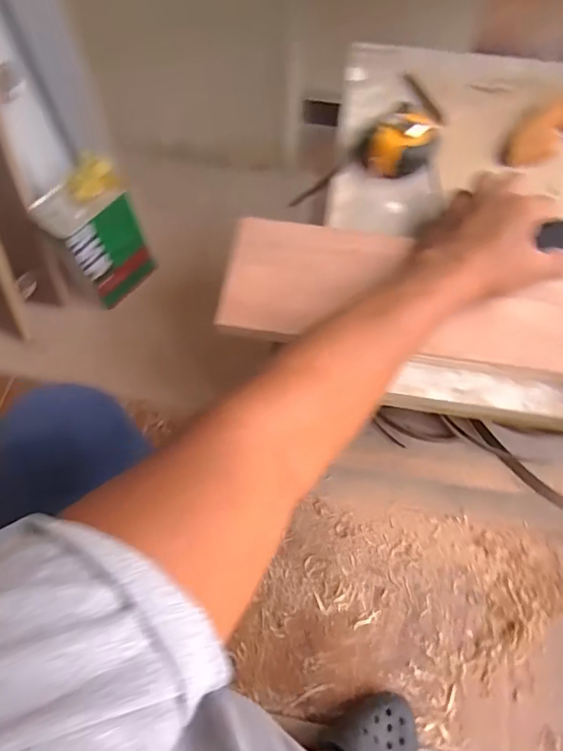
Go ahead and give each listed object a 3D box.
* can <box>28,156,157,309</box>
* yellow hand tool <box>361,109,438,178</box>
[{"bbox_3d":[-0.349,-0.264,0.939,0.102,0.233,0.163,41,72,18],"label":"can"},{"bbox_3d":[0.130,-0.249,0.515,0.073,0.040,0.058,-28,68,-12],"label":"yellow hand tool"}]

